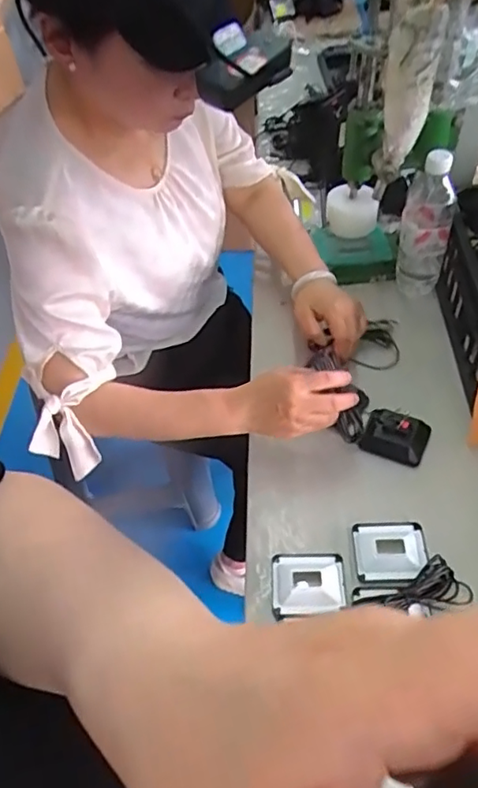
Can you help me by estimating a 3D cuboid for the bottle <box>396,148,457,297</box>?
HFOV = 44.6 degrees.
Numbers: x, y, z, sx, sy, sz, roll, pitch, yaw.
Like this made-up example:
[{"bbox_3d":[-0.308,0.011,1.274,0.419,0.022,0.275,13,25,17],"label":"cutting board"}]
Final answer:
[{"bbox_3d":[0.273,-0.239,0.858,0.071,0.222,0.055,12,51,14],"label":"bottle"}]

